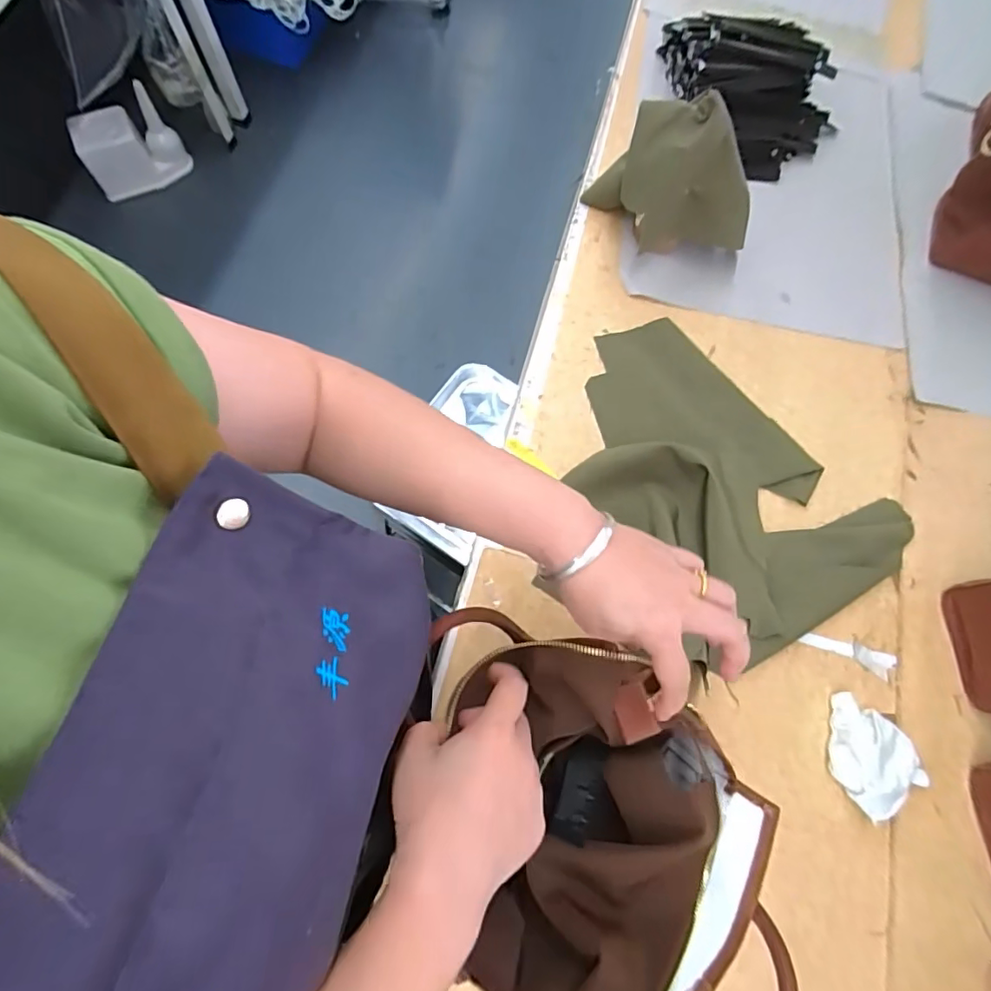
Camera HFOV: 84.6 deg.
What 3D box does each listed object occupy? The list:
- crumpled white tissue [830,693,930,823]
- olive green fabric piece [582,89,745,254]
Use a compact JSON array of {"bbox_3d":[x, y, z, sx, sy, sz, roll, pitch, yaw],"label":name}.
[{"bbox_3d":[0.356,0.242,0.516,0.080,0.031,0.096,-32,76,-11],"label":"crumpled white tissue"},{"bbox_3d":[0.195,-0.341,0.600,0.185,0.173,0.051,29,74,7],"label":"olive green fabric piece"}]

